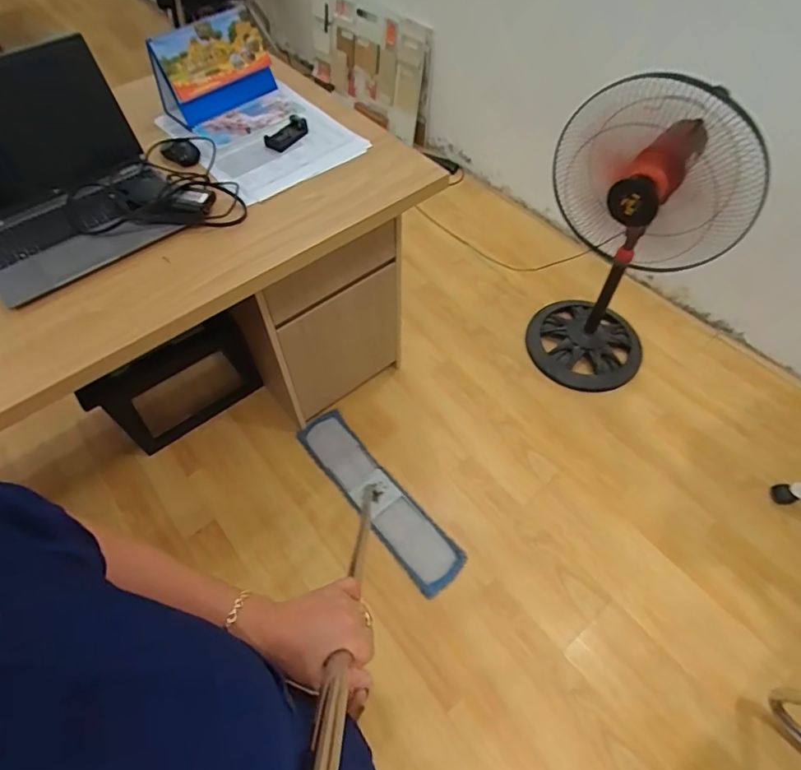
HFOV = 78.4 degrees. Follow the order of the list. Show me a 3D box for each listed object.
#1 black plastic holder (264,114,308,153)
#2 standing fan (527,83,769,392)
[{"bbox_3d":[-0.245,-0.543,1.065,0.057,0.023,0.105,33,63,20],"label":"black plastic holder"},{"bbox_3d":[0.583,-0.333,1.300,0.411,0.806,0.300,30,63,20],"label":"standing fan"}]

